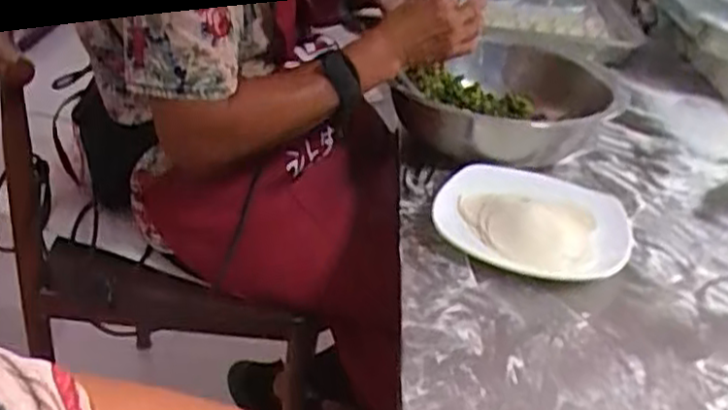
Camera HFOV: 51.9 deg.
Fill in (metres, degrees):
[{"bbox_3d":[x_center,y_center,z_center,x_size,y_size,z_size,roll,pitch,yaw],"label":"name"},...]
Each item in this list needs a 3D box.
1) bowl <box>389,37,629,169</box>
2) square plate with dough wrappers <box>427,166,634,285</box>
[{"bbox_3d":[0.147,-0.102,0.786,0.216,0.088,0.203,4,32,-3],"label":"bowl"},{"bbox_3d":[0.154,0.009,0.675,0.164,0.031,0.173,17,33,17],"label":"square plate with dough wrappers"}]

